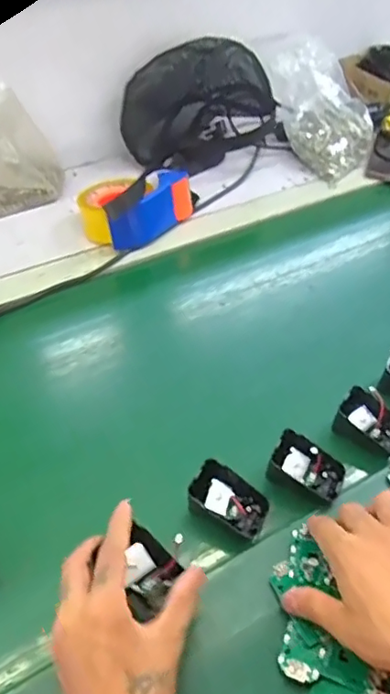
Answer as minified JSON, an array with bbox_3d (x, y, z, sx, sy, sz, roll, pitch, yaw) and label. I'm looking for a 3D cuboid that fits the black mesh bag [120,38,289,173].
[{"bbox_3d":[0.018,-0.401,0.902,0.256,0.166,0.152,7,48,5],"label":"black mesh bag"}]

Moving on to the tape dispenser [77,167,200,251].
[{"bbox_3d":[-0.080,-0.205,0.769,0.161,0.077,0.108,-31,56,-26],"label":"tape dispenser"}]

